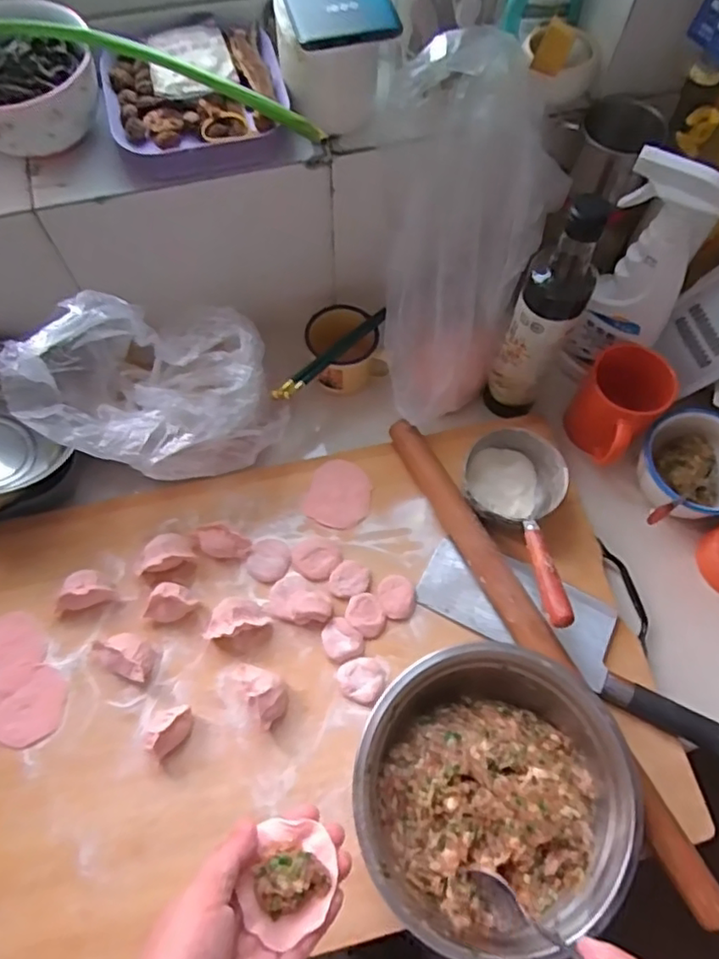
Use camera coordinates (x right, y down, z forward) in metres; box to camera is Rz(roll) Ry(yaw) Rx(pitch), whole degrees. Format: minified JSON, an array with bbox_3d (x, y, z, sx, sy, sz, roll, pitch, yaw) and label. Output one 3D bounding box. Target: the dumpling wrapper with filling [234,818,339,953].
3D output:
[{"bbox_3d":[-0.041,0.240,0.367,0.049,0.023,0.059,7,67,3],"label":"dumpling wrapper with filling"}]

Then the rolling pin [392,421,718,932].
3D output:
[{"bbox_3d":[0.154,0.139,0.539,0.030,0.036,0.468,-26,69,-12],"label":"rolling pin"}]

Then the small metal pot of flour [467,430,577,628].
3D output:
[{"bbox_3d":[0.166,0.038,0.569,0.100,0.059,0.194,-22,56,-12],"label":"small metal pot of flour"}]

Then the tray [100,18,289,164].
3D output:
[{"bbox_3d":[-0.137,-0.327,0.509,0.144,0.030,0.126,-13,67,-5],"label":"tray"}]

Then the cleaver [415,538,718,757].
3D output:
[{"bbox_3d":[0.196,0.141,0.552,0.290,0.020,0.077,26,68,10],"label":"cleaver"}]

